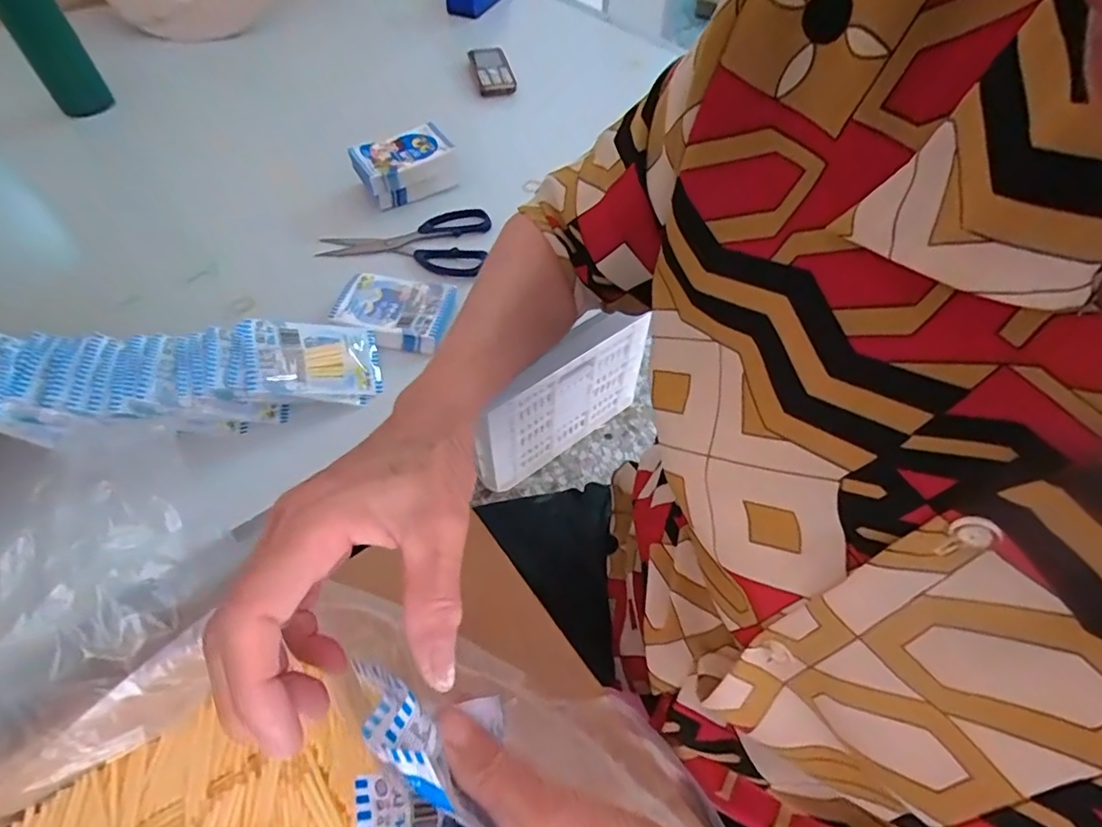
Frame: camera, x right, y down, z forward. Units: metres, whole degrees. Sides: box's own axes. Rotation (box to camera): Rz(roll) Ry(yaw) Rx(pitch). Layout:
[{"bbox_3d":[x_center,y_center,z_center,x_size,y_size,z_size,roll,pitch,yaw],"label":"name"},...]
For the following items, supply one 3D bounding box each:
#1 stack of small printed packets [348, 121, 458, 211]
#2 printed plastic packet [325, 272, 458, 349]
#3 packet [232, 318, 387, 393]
[{"bbox_3d":[-0.171,-0.286,0.641,0.108,0.051,0.070,-33,61,-24],"label":"stack of small printed packets"},{"bbox_3d":[-0.150,-0.106,0.523,0.107,0.010,0.073,11,54,7],"label":"printed plastic packet"},{"bbox_3d":[-0.199,-0.048,0.462,0.106,0.010,0.069,-5,68,-34],"label":"packet"}]

